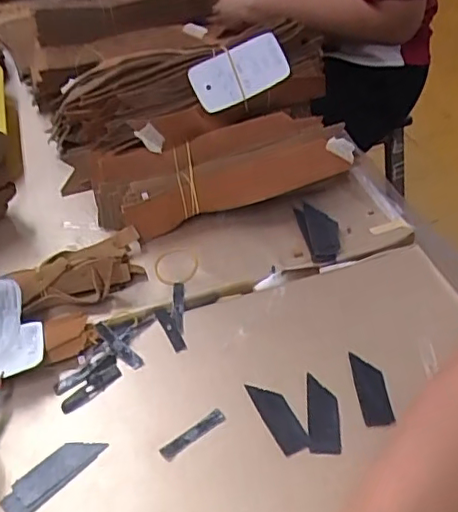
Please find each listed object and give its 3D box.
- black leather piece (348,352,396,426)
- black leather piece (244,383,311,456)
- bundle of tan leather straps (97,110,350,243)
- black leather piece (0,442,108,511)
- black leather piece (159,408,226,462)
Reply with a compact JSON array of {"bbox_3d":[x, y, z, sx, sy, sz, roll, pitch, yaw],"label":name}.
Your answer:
[{"bbox_3d":[0.111,0.103,0.462,0.023,0.004,0.061,-7,50,2],"label":"black leather piece"},{"bbox_3d":[0.037,0.120,0.448,0.024,0.004,0.064,-23,50,-18],"label":"black leather piece"},{"bbox_3d":[-0.005,-0.082,0.618,0.260,0.068,0.094,-17,44,-14],"label":"bundle of tan leather straps"},{"bbox_3d":[-0.126,0.154,0.422,0.074,0.004,0.029,-35,50,-29],"label":"black leather piece"},{"bbox_3d":[-0.027,0.131,0.440,0.054,0.004,0.012,-29,48,-24],"label":"black leather piece"}]

